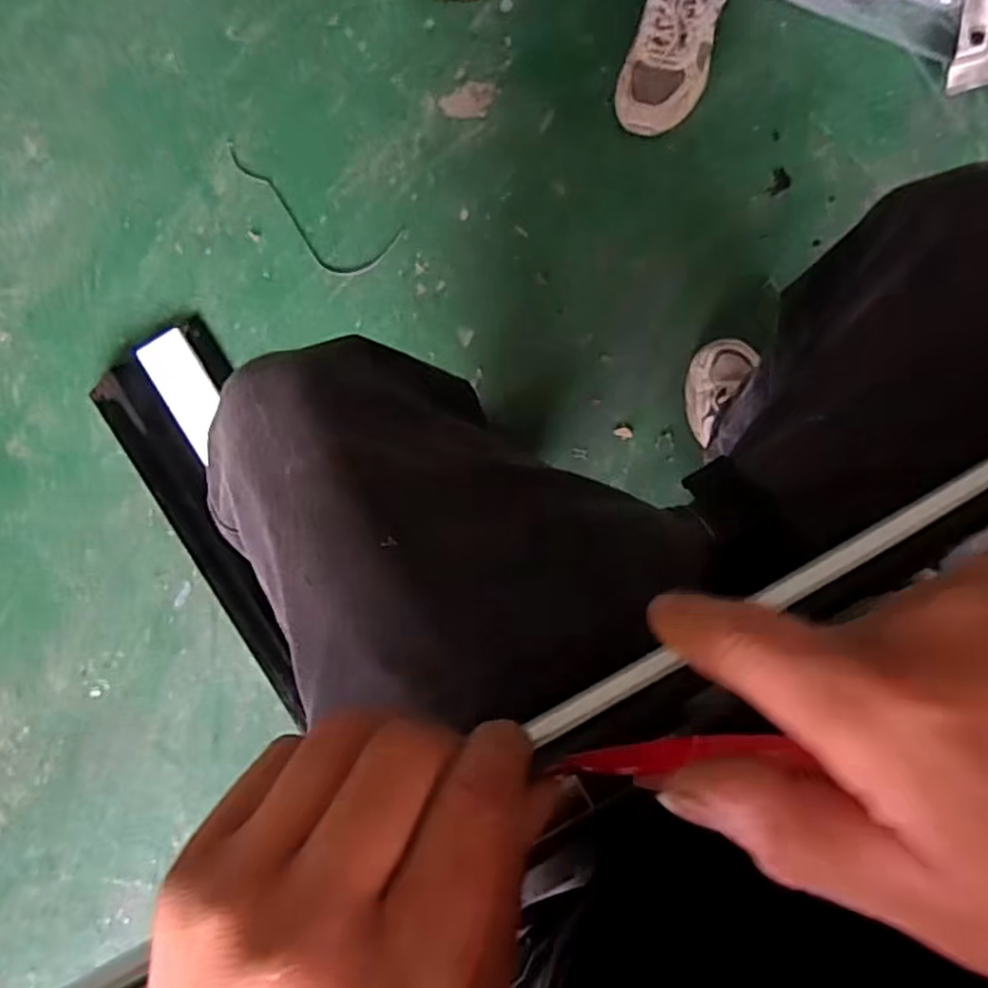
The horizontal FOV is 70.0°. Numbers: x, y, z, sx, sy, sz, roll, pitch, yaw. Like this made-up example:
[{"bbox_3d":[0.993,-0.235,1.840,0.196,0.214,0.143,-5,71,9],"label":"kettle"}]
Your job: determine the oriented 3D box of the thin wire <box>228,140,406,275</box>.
[{"bbox_3d":[-0.277,-0.398,1.014,0.287,0.005,0.100,28,97,6],"label":"thin wire"}]

